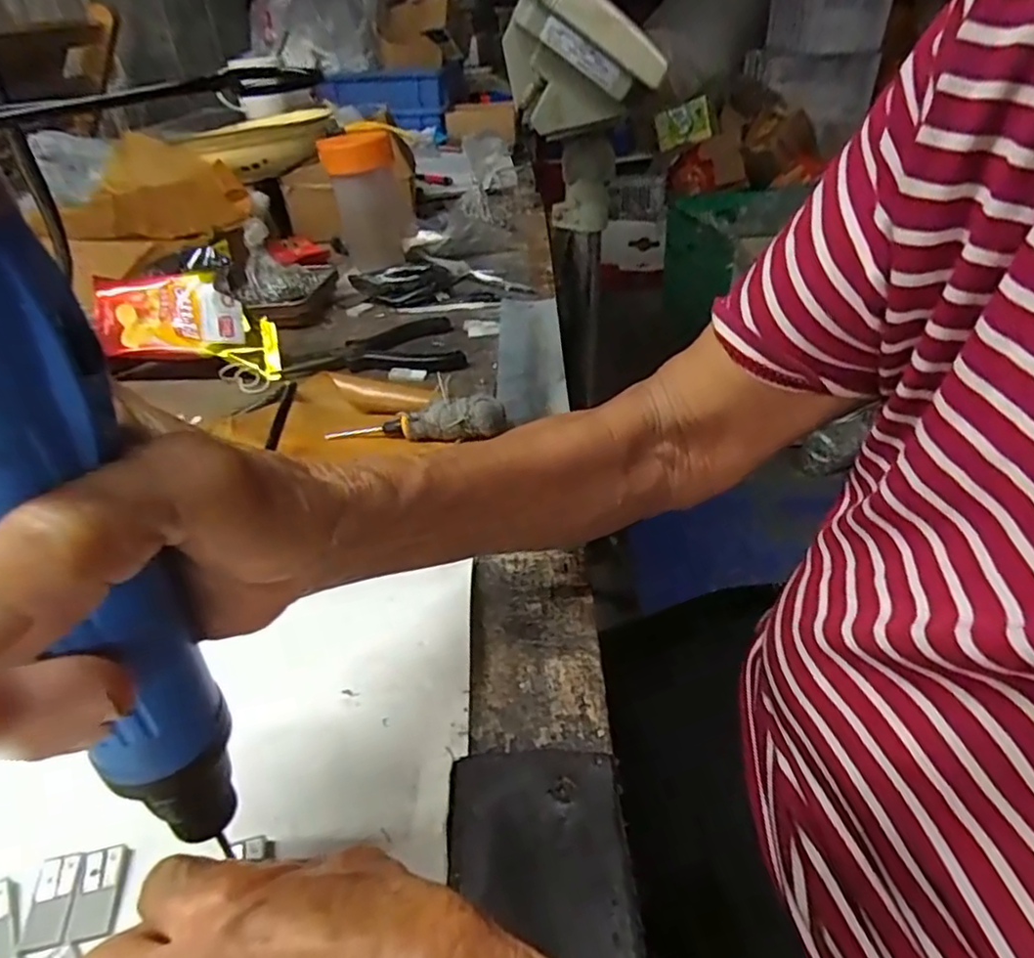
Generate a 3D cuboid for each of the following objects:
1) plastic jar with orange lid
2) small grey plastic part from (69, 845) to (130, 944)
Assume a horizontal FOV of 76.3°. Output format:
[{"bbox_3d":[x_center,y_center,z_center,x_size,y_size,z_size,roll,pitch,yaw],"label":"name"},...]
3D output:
[{"bbox_3d":[-0.155,-0.286,0.676,0.068,0.134,0.058,-12,13,-11],"label":"plastic jar with orange lid"},{"bbox_3d":[-0.141,0.138,0.222,0.015,0.004,0.027,-10,36,-9],"label":"small grey plastic part"}]

